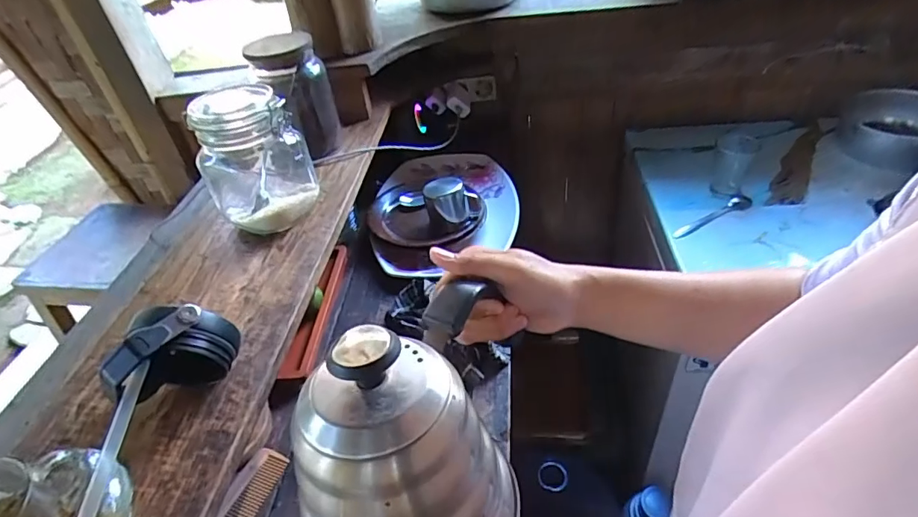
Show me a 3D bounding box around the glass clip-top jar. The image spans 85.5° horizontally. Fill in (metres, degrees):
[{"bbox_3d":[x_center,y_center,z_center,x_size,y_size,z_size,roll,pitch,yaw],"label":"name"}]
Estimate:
[{"bbox_3d":[-0.237,-0.117,0.592,0.097,0.144,0.104,-4,41,3],"label":"glass clip-top jar"}]

